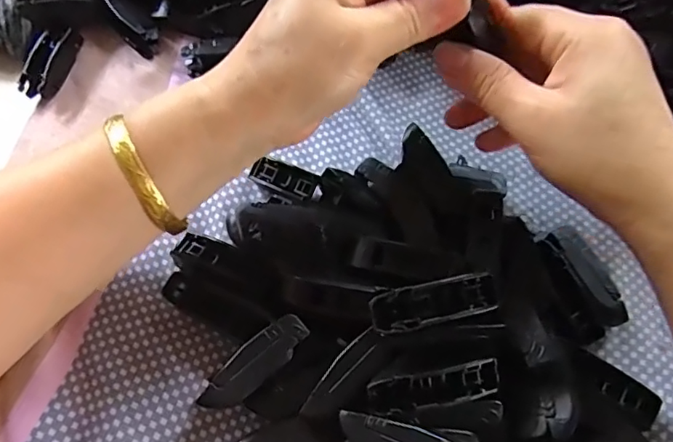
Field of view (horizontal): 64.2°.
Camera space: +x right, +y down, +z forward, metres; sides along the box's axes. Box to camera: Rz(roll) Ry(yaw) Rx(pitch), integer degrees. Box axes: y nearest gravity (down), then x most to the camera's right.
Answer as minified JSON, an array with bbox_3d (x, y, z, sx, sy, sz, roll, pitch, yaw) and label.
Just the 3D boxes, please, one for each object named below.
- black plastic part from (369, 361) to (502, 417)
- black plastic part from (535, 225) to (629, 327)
[{"bbox_3d":[0.042,0.070,0.223,0.054,0.010,0.014,-8,67,-6],"label":"black plastic part"},{"bbox_3d":[0.125,0.030,0.279,0.025,0.018,0.056,-23,69,-12],"label":"black plastic part"}]

